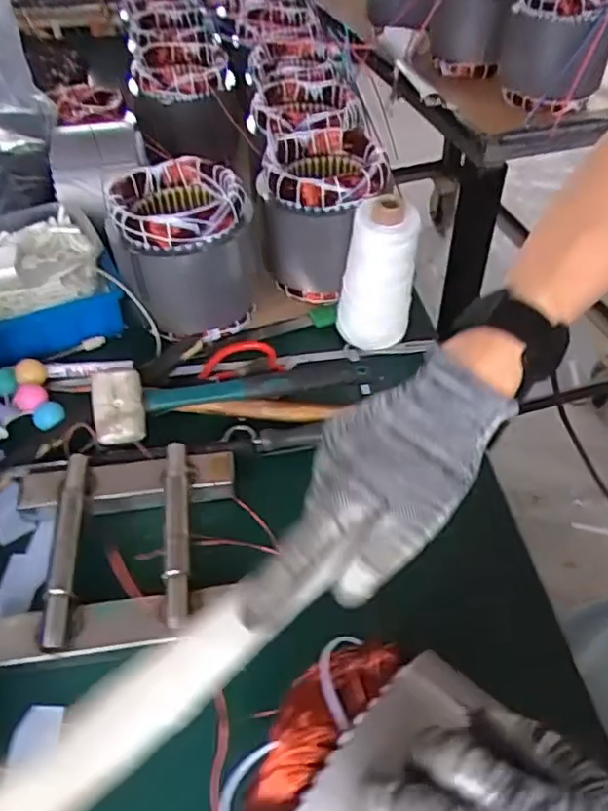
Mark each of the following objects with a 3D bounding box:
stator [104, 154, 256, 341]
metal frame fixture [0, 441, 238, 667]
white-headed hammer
[{"bbox_3d":[-0.130,-0.174,0.716,0.146,0.159,0.134,-7,46,-6],"label":"stator"},{"bbox_3d":[-0.155,0.117,0.538,0.191,0.050,0.182,-5,46,-3],"label":"metal frame fixture"},{"bbox_3d":[-0.069,-0.021,0.639,0.278,0.045,0.077,-14,48,-12],"label":"white-headed hammer"}]

